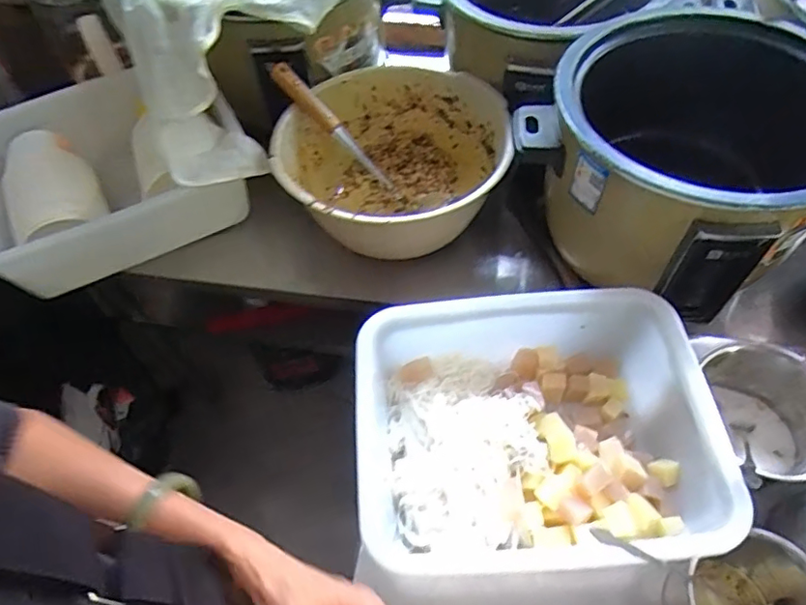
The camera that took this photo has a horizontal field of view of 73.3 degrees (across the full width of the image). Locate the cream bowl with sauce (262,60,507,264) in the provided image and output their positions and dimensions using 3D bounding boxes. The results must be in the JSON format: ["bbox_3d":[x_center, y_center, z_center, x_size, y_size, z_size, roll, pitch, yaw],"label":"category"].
[{"bbox_3d":[-0.008,-0.190,0.771,0.297,0.156,0.305,-2,56,3],"label":"cream bowl with sauce"}]

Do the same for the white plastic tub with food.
[{"bbox_3d":[0.138,0.130,0.556,0.348,0.105,0.263,-4,56,2],"label":"white plastic tub with food"}]

